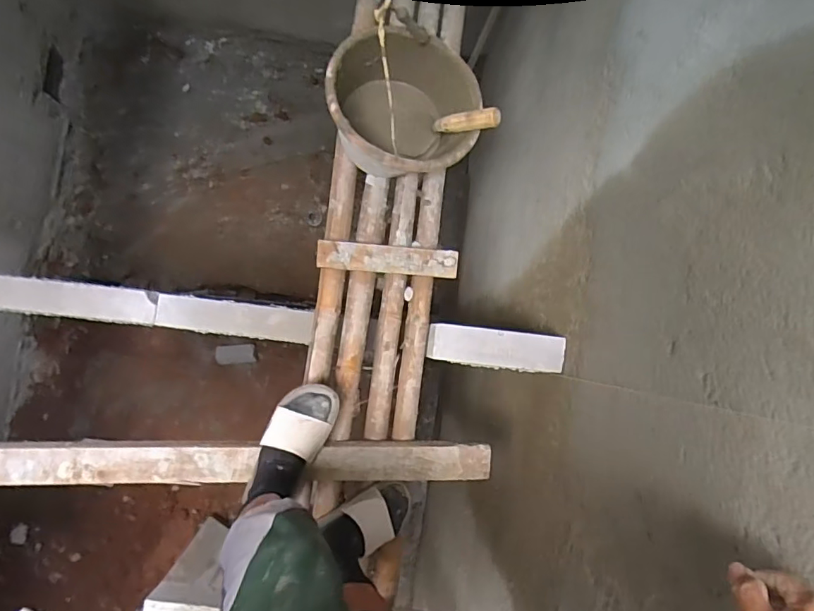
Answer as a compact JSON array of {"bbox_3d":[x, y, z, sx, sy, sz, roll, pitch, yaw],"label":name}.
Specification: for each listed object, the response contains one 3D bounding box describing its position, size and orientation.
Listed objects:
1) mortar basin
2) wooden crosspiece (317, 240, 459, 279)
[{"bbox_3d":[-0.007,-0.371,0.978,0.273,0.186,0.243,18,85,-3],"label":"mortar basin"},{"bbox_3d":[-0.037,-0.096,1.038,0.287,0.021,0.059,3,90,-10],"label":"wooden crosspiece"}]

